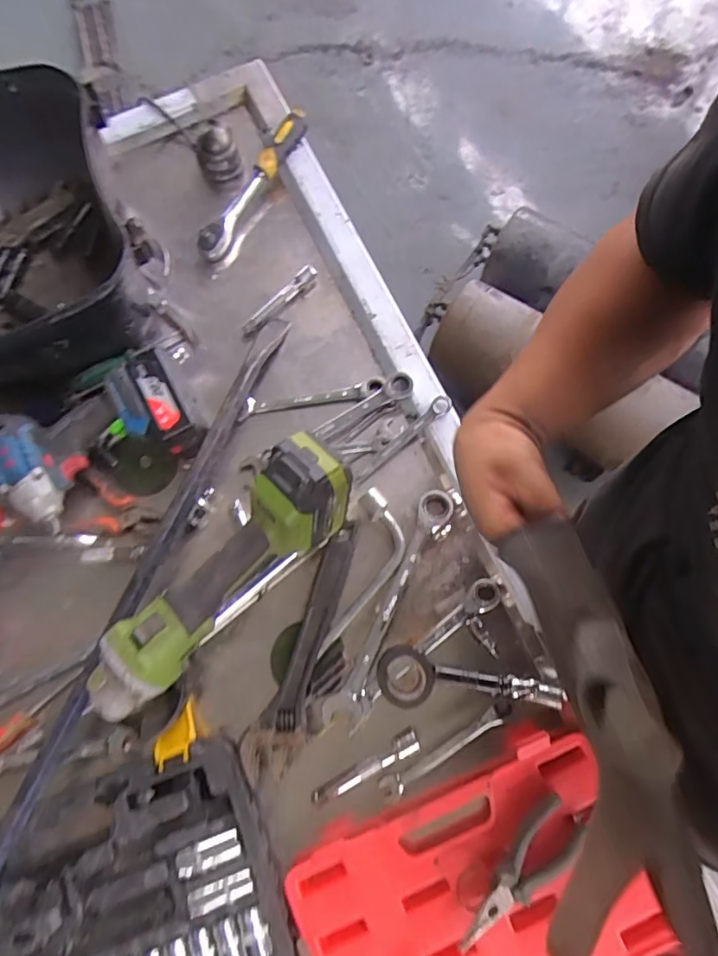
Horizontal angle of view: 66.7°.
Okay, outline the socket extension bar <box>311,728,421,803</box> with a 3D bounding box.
[{"bbox_3d":[0.006,0.295,0.555,0.118,0.018,0.021,-26,75,-10],"label":"socket extension bar"}]

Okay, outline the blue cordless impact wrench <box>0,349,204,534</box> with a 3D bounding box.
[{"bbox_3d":[-0.291,-0.048,0.596,0.211,0.068,0.108,-31,75,-8],"label":"blue cordless impact wrench"}]

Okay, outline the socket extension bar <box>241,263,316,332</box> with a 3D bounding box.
[{"bbox_3d":[-0.098,-0.221,0.673,0.114,0.015,0.016,-42,78,0],"label":"socket extension bar"}]

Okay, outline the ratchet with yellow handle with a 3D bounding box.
[{"bbox_3d":[-0.128,-0.345,0.647,0.026,0.039,0.192,43,101,11],"label":"ratchet with yellow handle"}]

